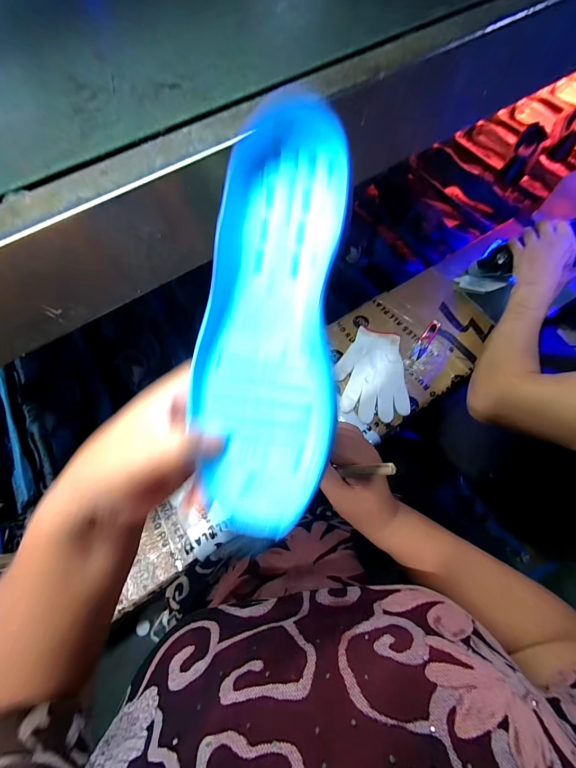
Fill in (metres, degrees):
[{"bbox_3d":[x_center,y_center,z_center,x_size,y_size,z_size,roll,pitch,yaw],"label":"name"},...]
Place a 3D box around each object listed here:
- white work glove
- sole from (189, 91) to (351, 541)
[{"bbox_3d":[0.163,-0.021,0.608,0.131,0.010,0.192,-1,67,2],"label":"white work glove"},{"bbox_3d":[-0.012,-0.036,0.178,0.081,0.026,0.233,5,91,4],"label":"sole"}]

